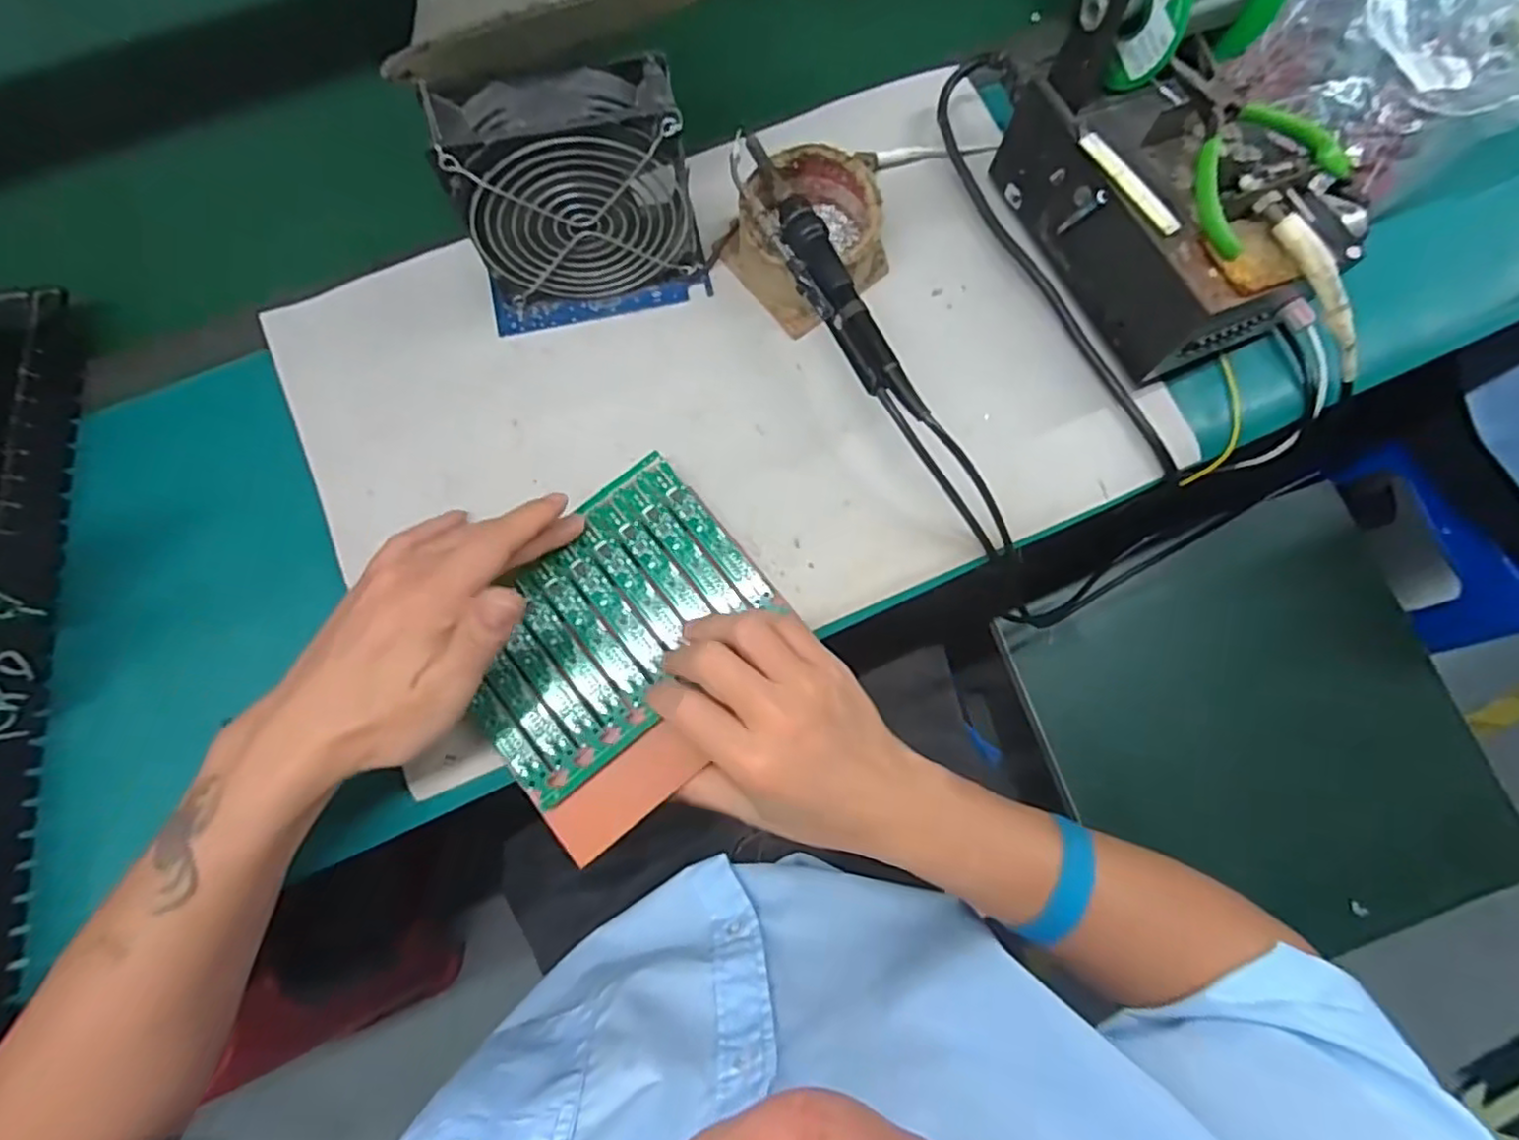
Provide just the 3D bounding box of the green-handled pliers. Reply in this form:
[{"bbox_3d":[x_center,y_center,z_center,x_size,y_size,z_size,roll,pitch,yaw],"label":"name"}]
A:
[{"bbox_3d":[0.245,-0.223,0.353,0.079,0.018,0.098,-35,80,-9],"label":"green-handled pliers"}]

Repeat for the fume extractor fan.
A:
[{"bbox_3d":[-0.102,-0.199,0.374,0.133,0.122,0.053,-13,77,-5],"label":"fume extractor fan"}]

